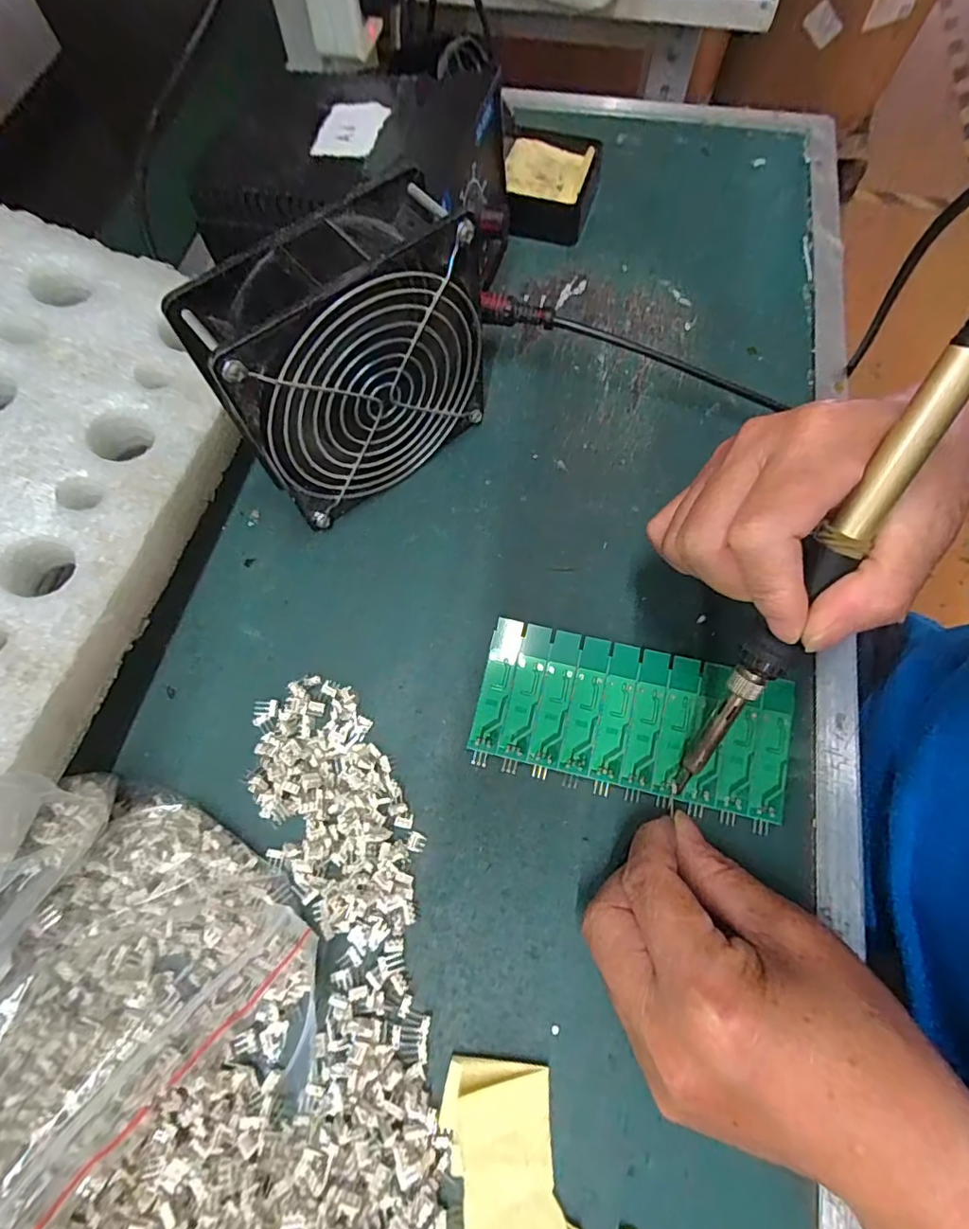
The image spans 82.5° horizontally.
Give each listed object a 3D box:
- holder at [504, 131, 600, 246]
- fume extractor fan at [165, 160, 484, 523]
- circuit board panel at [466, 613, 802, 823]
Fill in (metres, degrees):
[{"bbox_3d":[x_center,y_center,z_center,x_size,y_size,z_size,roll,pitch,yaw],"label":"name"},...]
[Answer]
[{"bbox_3d":[0.044,-0.291,0.376,0.060,0.025,0.071,9,70,5],"label":"holder"},{"bbox_3d":[-0.058,-0.111,0.259,0.120,0.121,0.043,-37,73,-12],"label":"fume extractor fan"},{"bbox_3d":[0.067,0.046,0.253,0.138,0.009,0.062,14,70,6],"label":"circuit board panel"}]

